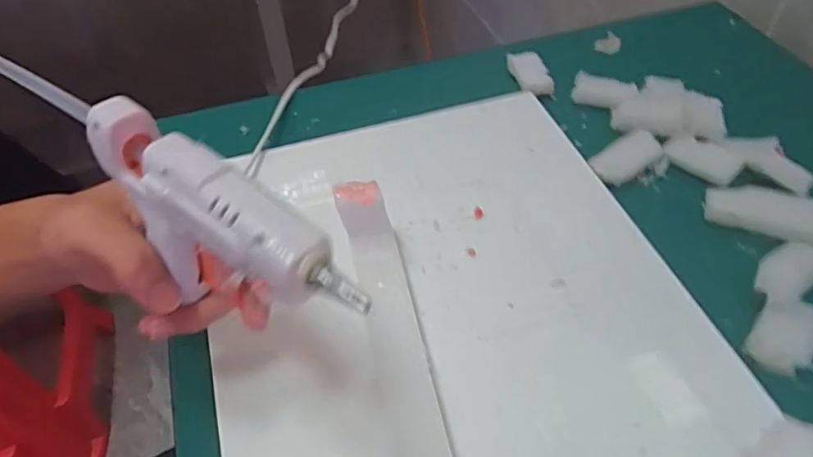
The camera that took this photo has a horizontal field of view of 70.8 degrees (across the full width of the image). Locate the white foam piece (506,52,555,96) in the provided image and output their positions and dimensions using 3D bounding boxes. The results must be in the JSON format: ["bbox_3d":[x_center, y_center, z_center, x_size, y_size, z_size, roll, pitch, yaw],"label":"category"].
[{"bbox_3d":[0.115,-0.147,0.533,0.030,0.013,0.054,-13,49,-9],"label":"white foam piece"}]

